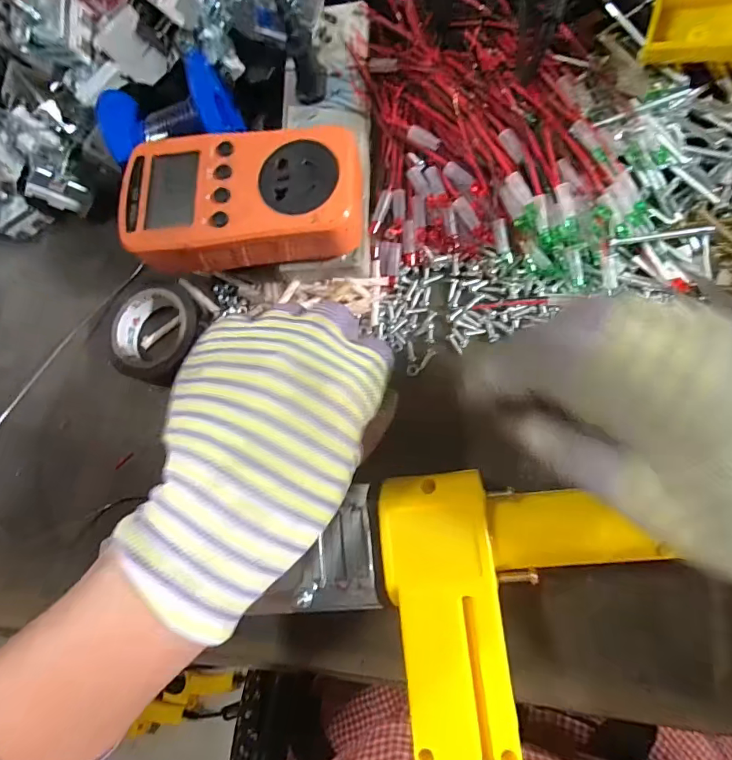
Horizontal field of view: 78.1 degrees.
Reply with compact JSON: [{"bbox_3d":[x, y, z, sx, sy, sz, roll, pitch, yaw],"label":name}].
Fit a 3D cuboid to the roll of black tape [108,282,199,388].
[{"bbox_3d":[-0.132,-0.031,0.283,0.059,0.023,0.062,-2,78,8],"label":"roll of black tape"}]

